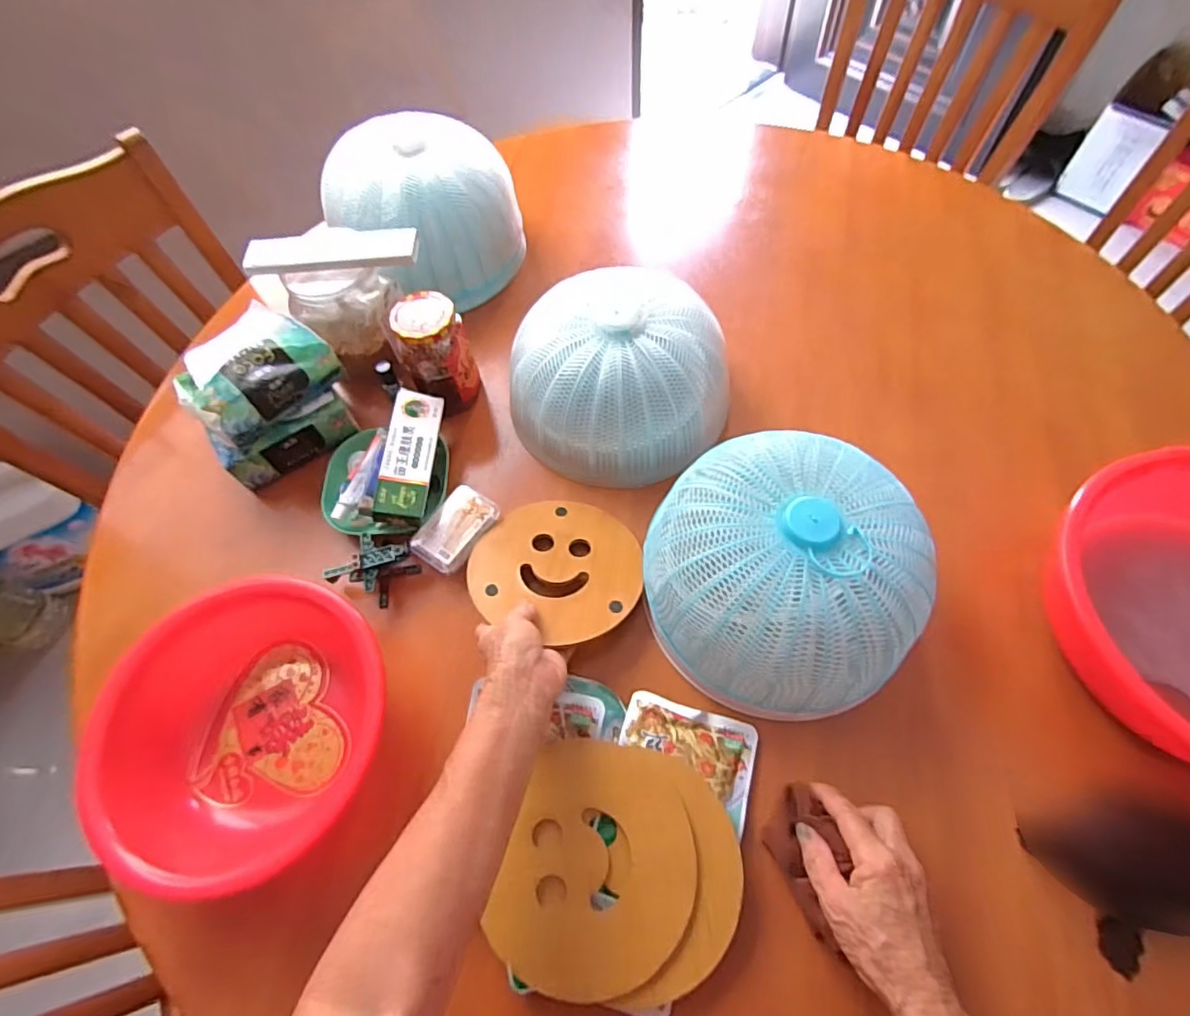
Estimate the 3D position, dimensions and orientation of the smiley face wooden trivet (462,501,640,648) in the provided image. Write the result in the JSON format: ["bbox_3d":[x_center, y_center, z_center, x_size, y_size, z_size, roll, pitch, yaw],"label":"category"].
[{"bbox_3d":[-0.036,0.052,0.549,0.158,0.007,0.146,-1,50,1],"label":"smiley face wooden trivet"}]

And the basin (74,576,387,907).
[{"bbox_3d":[-0.276,0.173,0.477,0.221,0.094,0.208,-1,64,3],"label":"basin"}]

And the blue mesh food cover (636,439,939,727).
[{"bbox_3d":[0.152,0.052,0.485,0.214,0.124,0.200,26,68,15],"label":"blue mesh food cover"}]

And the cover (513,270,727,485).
[{"bbox_3d":[0.029,-0.138,0.600,0.216,0.105,0.200,21,67,13],"label":"cover"}]

